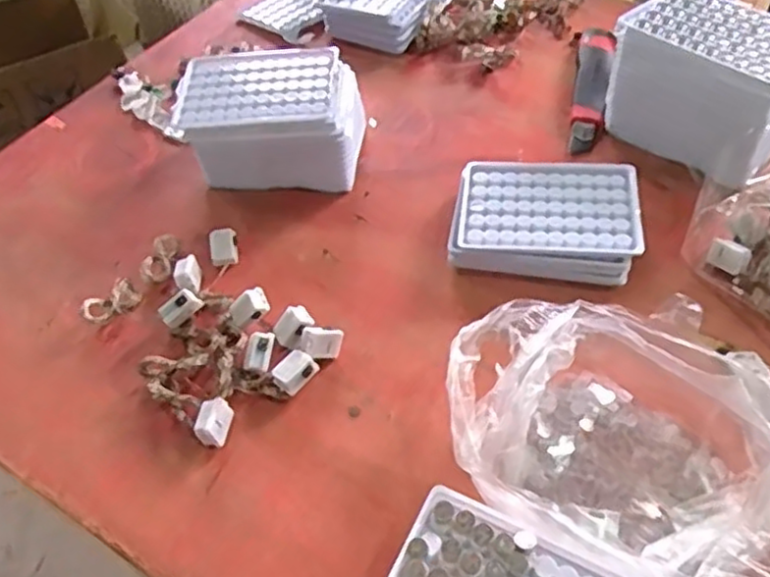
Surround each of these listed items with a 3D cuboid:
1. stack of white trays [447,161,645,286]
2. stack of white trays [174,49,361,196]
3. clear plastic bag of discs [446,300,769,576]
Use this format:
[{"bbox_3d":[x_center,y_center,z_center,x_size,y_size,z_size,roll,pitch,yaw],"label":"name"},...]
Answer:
[{"bbox_3d":[0.121,-0.053,0.529,0.133,0.032,0.100,6,52,9],"label":"stack of white trays"},{"bbox_3d":[-0.095,-0.143,0.587,0.145,0.071,0.105,2,52,5],"label":"stack of white trays"},{"bbox_3d":[0.141,0.083,0.401,0.216,0.057,0.157,15,54,15],"label":"clear plastic bag of discs"}]

